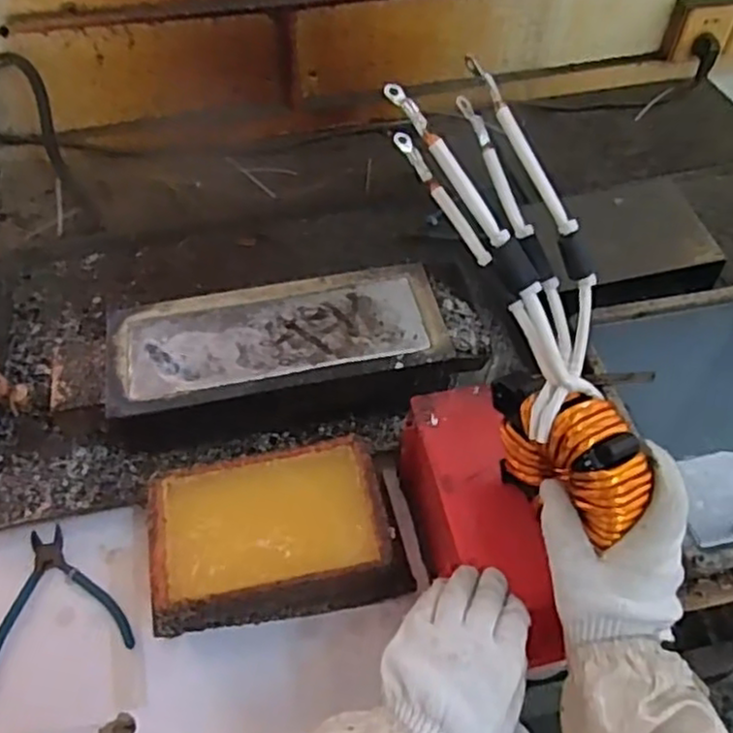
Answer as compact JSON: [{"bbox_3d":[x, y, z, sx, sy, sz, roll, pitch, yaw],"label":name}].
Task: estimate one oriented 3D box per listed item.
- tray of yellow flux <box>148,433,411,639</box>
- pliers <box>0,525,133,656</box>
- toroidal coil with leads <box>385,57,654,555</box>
[{"bbox_3d":[-0.077,0.149,0.643,0.217,0.068,0.130,-11,52,-8],"label":"tray of yellow flux"},{"bbox_3d":[-0.283,0.208,0.637,0.121,0.008,0.133,-17,53,-12],"label":"pliers"},{"bbox_3d":[0.102,-0.040,0.477,0.073,0.303,0.106,-24,11,-17],"label":"toroidal coil with leads"}]

